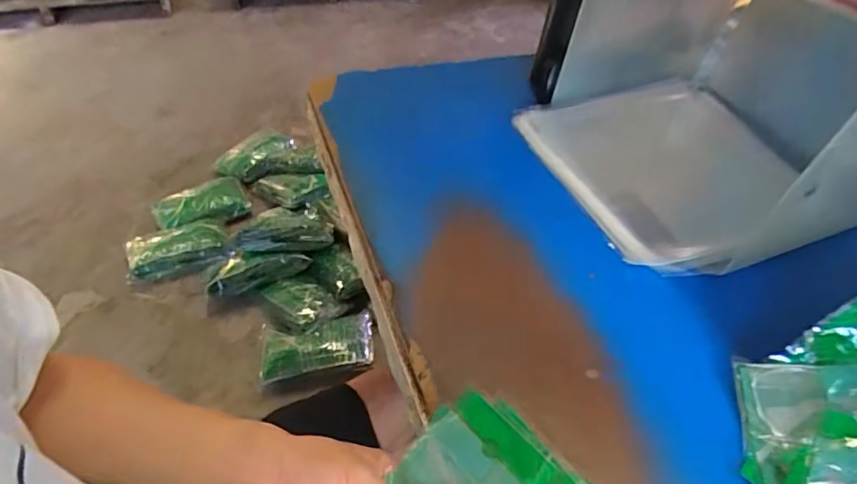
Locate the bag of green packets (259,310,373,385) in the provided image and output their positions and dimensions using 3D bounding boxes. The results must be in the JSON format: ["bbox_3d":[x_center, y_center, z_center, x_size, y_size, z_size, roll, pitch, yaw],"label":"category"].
[{"bbox_3d":[-0.273,0.261,1.224,0.265,0.058,0.151,-6,48,-11],"label":"bag of green packets"}]

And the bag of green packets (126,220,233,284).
[{"bbox_3d":[-0.742,0.020,1.470,0.293,0.060,0.178,-11,49,-16],"label":"bag of green packets"}]

